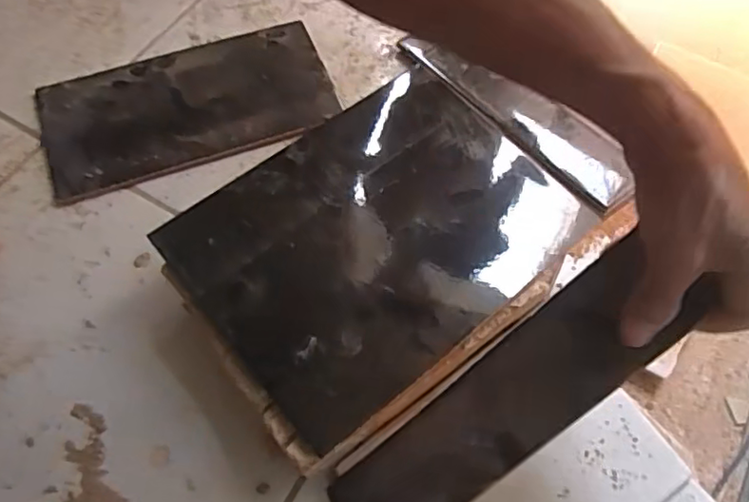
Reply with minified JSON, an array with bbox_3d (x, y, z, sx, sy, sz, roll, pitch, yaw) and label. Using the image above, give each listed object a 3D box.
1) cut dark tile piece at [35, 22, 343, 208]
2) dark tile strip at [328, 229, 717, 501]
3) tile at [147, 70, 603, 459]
[{"bbox_3d":[-0.195,-0.152,0.635,0.297,0.012,0.155,-19,65,-12],"label":"cut dark tile piece"},{"bbox_3d":[0.077,0.107,0.396,0.279,0.009,0.068,-43,57,15],"label":"dark tile strip"},{"bbox_3d":[0.002,-0.018,0.490,0.288,0.010,0.226,-37,70,-20],"label":"tile"}]

